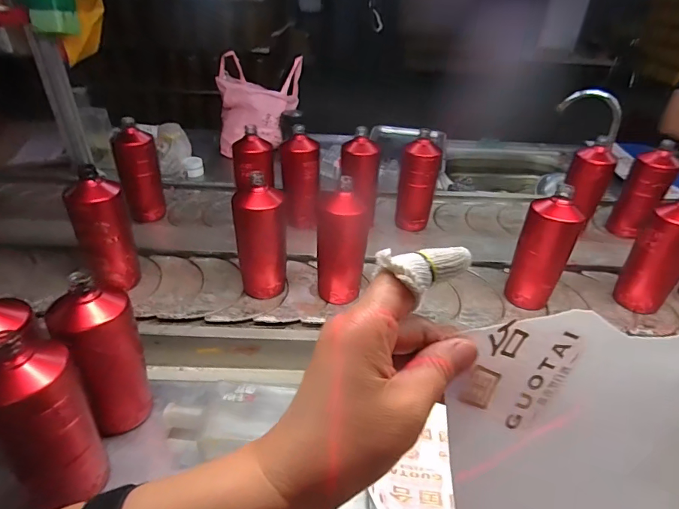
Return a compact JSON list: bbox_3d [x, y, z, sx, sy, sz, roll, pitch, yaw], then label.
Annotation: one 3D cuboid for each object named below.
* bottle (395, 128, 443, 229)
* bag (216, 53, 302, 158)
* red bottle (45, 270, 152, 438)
[{"bbox_3d":[0.164,-0.146,0.873,0.066,0.182,0.071,-24,47,-35],"label":"bottle"},{"bbox_3d":[-0.243,-0.447,1.246,0.240,0.273,0.080,4,-4,8],"label":"bag"},{"bbox_3d":[-0.266,0.121,0.480,0.080,0.191,0.081,28,41,25],"label":"red bottle"}]

